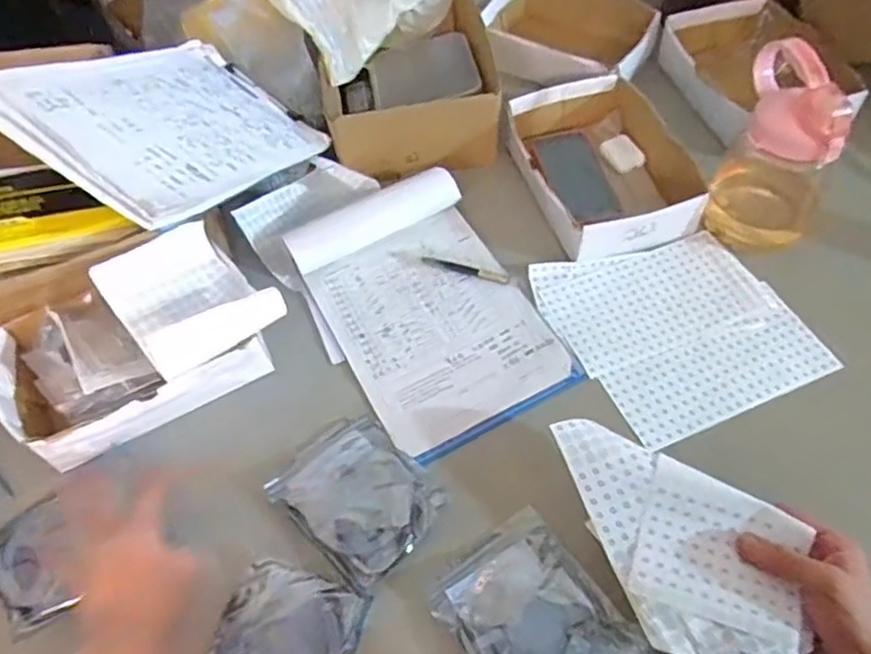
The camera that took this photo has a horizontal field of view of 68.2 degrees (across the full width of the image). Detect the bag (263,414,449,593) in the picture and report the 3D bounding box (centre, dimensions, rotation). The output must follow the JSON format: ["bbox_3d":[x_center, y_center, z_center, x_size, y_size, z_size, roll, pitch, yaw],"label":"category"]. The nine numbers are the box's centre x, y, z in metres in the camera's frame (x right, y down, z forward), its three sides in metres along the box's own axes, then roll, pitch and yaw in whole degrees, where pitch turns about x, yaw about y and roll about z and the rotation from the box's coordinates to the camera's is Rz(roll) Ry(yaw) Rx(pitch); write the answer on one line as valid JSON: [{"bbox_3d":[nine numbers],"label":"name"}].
[{"bbox_3d":[-0.073,0.153,0.602,0.148,0.013,0.117,37,65,24],"label":"bag"}]

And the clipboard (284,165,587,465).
[{"bbox_3d":[-0.015,-0.026,0.718,0.217,0.030,0.329,-24,58,-13],"label":"clipboard"}]

